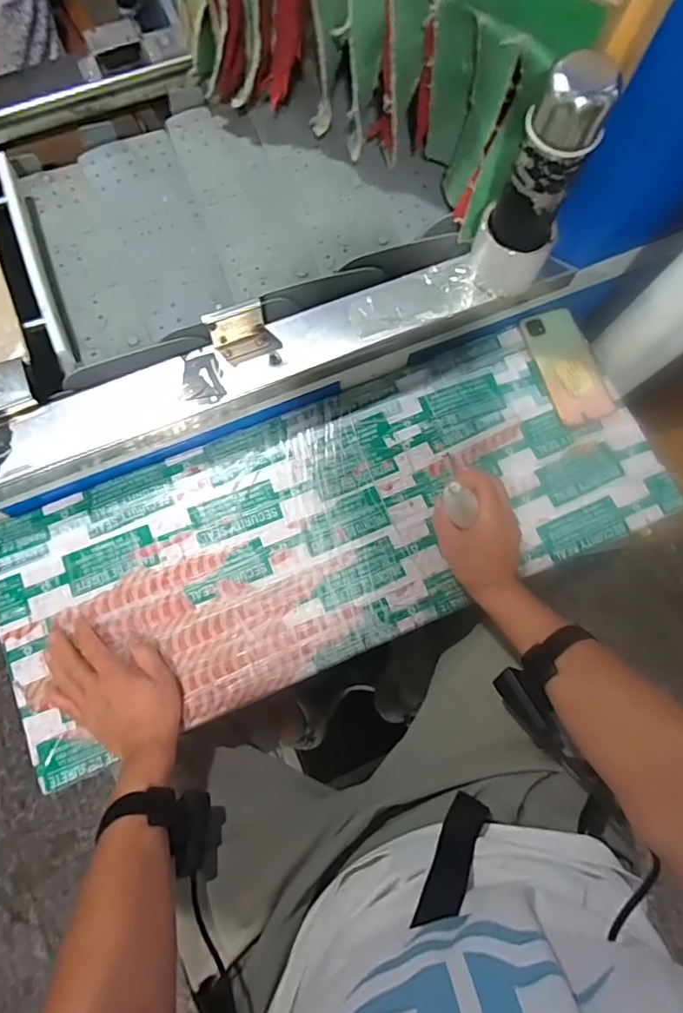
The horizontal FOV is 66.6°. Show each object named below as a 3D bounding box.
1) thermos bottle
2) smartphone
[{"bbox_3d":[0.200,-0.320,0.542,0.084,0.228,0.068,28,76,6],"label":"thermos bottle"},{"bbox_3d":[0.305,-0.189,0.704,0.074,0.014,0.160,-18,79,-4],"label":"smartphone"}]

